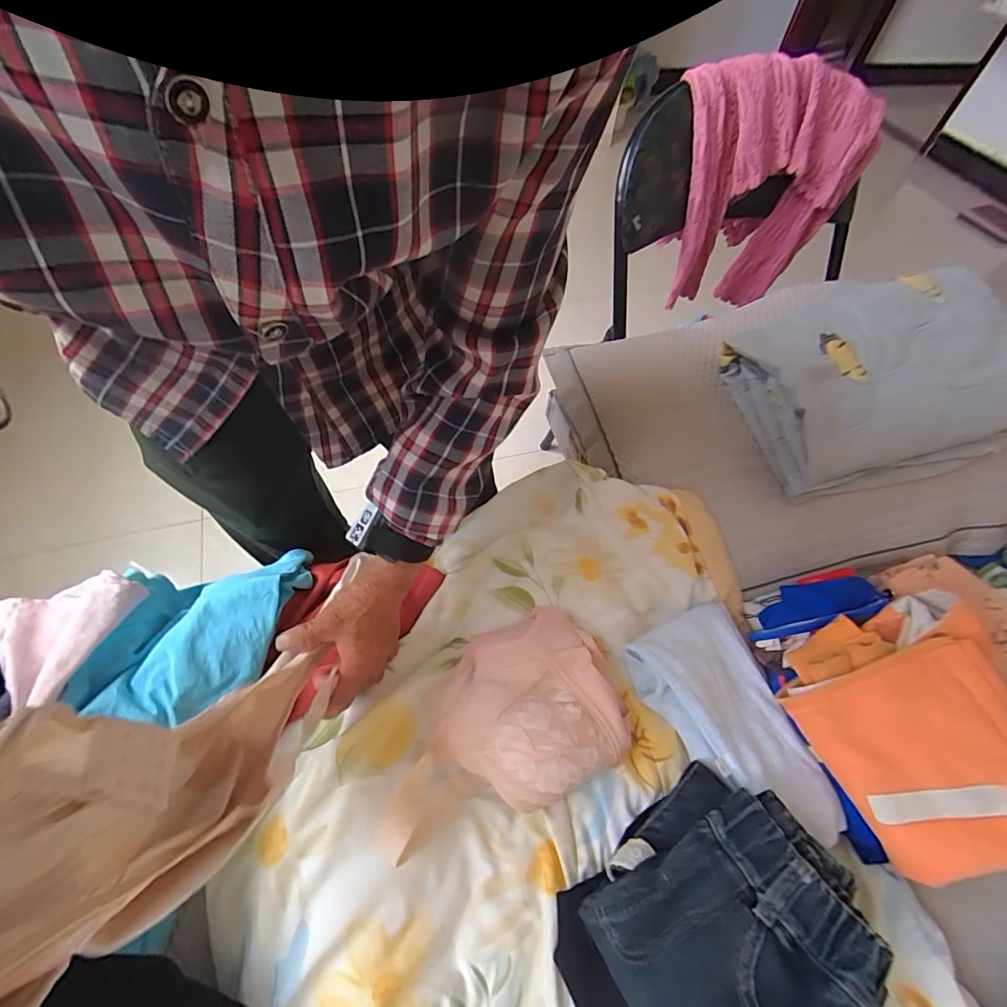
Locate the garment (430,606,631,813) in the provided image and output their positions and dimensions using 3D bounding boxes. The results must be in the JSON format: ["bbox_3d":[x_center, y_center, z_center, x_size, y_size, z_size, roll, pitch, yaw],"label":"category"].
[{"bbox_3d":[0.022,0.185,0.439,0.163,0.068,0.149,2,57,-3],"label":"garment"}]

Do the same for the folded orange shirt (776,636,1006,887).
[{"bbox_3d":[0.373,0.217,0.416,0.166,0.031,0.176,-28,66,9],"label":"folded orange shirt"}]

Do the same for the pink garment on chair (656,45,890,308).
[{"bbox_3d":[0.418,-0.510,0.793,0.313,0.310,0.168,-24,62,-19],"label":"pink garment on chair"}]

